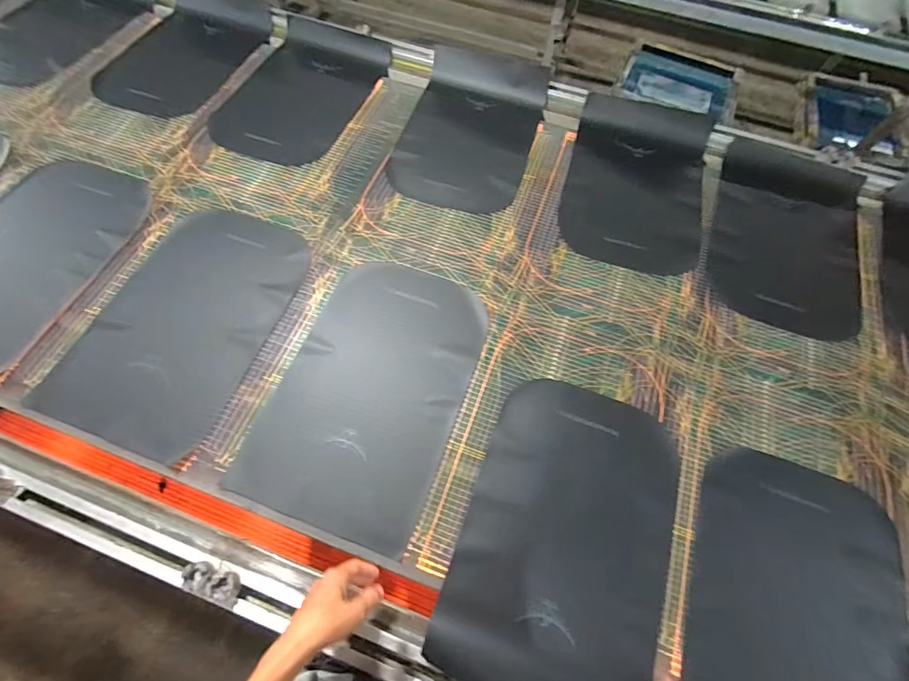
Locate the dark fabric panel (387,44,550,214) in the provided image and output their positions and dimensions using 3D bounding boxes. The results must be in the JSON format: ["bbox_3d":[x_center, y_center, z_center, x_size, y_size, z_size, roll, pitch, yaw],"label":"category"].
[{"bbox_3d":[0.044,-0.560,1.086,0.324,0.044,0.546,15,64,5],"label":"dark fabric panel"}]

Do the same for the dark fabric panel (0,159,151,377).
[{"bbox_3d":[-0.881,-0.174,0.863,0.337,0.040,0.505,13,64,4],"label":"dark fabric panel"}]

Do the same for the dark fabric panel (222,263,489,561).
[{"bbox_3d":[-0.144,0.072,0.768,0.321,0.029,0.493,18,65,6],"label":"dark fabric panel"}]

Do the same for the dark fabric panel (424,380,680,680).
[{"bbox_3d":[0.178,0.315,0.672,0.319,0.056,0.474,18,63,9],"label":"dark fabric panel"}]

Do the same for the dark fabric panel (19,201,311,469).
[{"bbox_3d":[-0.517,-0.062,0.805,0.336,0.049,0.497,16,64,6],"label":"dark fabric panel"}]

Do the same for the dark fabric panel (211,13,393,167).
[{"bbox_3d":[-0.398,-0.675,1.135,0.317,0.058,0.539,19,65,7],"label":"dark fabric panel"}]

